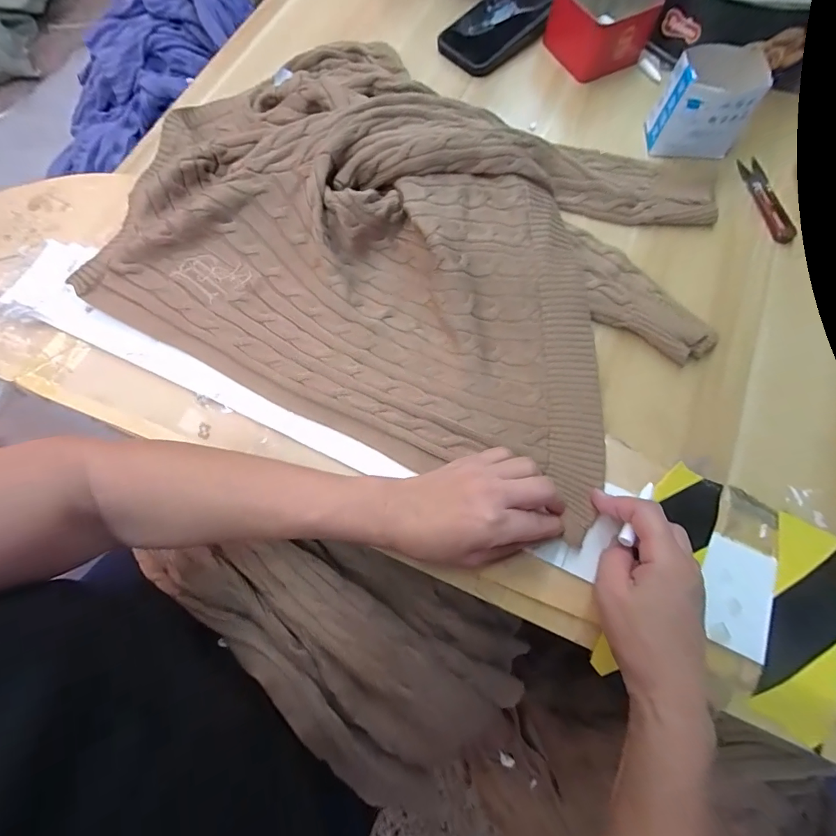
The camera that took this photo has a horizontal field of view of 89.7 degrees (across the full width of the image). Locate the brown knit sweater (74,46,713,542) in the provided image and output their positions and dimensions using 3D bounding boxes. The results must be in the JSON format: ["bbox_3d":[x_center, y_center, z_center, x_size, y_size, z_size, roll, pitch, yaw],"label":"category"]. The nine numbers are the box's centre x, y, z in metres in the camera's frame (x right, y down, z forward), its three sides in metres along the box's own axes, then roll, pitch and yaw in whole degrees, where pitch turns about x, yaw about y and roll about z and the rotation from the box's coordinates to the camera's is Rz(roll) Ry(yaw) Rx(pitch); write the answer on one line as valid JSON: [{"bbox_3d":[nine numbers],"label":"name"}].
[{"bbox_3d":[-0.013,-0.191,0.403,0.540,0.068,0.416,29,74,9],"label":"brown knit sweater"}]

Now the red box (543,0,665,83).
[{"bbox_3d":[0.227,-0.484,0.512,0.104,0.061,0.098,-32,75,-11],"label":"red box"}]

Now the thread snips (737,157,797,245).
[{"bbox_3d":[0.386,-0.242,0.463,0.028,0.004,0.111,-8,72,-3],"label":"thread snips"}]

